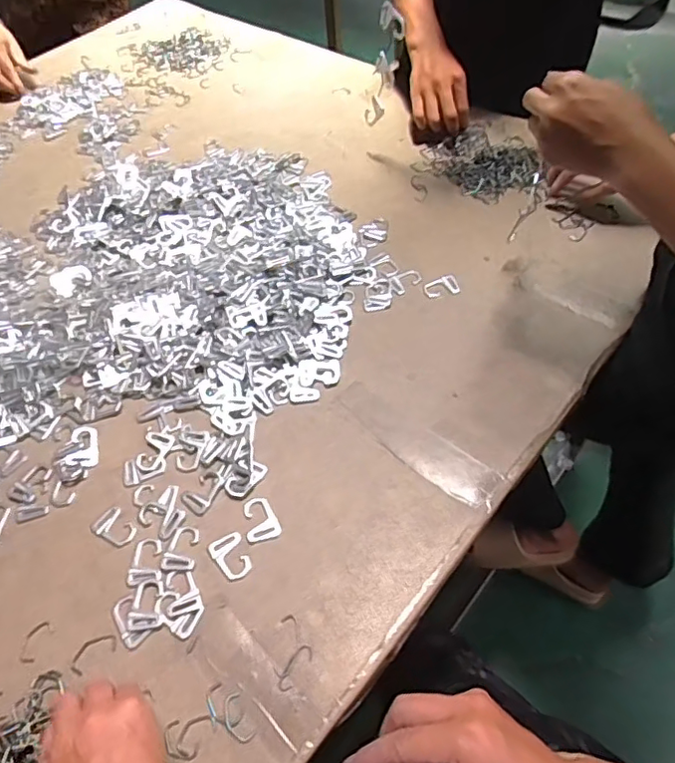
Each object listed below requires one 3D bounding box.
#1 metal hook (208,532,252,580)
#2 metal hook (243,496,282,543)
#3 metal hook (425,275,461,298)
[{"bbox_3d":[-0.095,0.155,0.500,0.029,0.004,0.042,-24,55,-12],"label":"metal hook"},{"bbox_3d":[-0.069,0.125,0.520,0.031,0.004,0.041,-13,54,-4],"label":"metal hook"},{"bbox_3d":[0.122,-0.112,0.666,0.038,0.005,0.027,-10,54,-2],"label":"metal hook"}]

